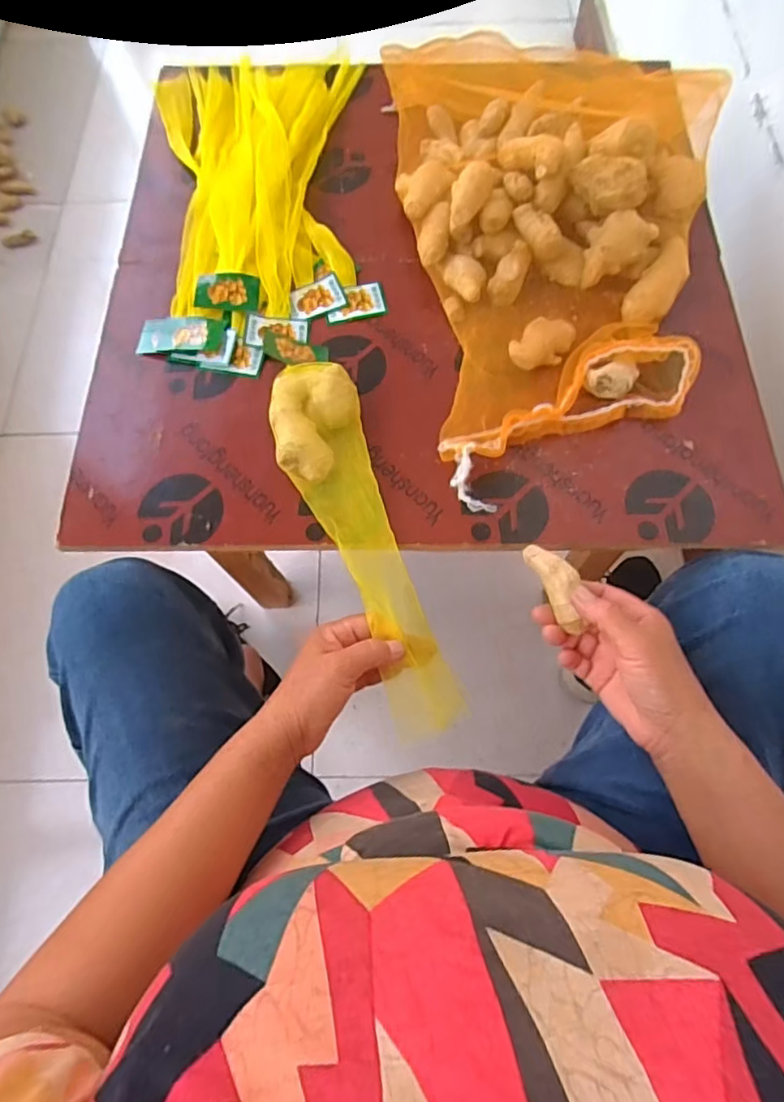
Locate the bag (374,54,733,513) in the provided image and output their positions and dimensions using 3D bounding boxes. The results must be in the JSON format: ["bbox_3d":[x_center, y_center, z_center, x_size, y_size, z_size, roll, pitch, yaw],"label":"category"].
[{"bbox_3d":[0.176,-0.304,0.547,0.315,0.075,0.505,-7,69,-1],"label":"bag"}]

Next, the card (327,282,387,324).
[{"bbox_3d":[-0.036,-0.242,0.567,0.056,0.007,0.036,-12,69,-3],"label":"card"}]

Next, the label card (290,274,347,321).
[{"bbox_3d":[-0.073,-0.245,0.567,0.053,0.005,0.039,-18,69,-5],"label":"label card"}]

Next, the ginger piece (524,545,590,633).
[{"bbox_3d":[0.121,0.023,0.422,0.023,0.022,0.068,-21,72,-6],"label":"ginger piece"}]

